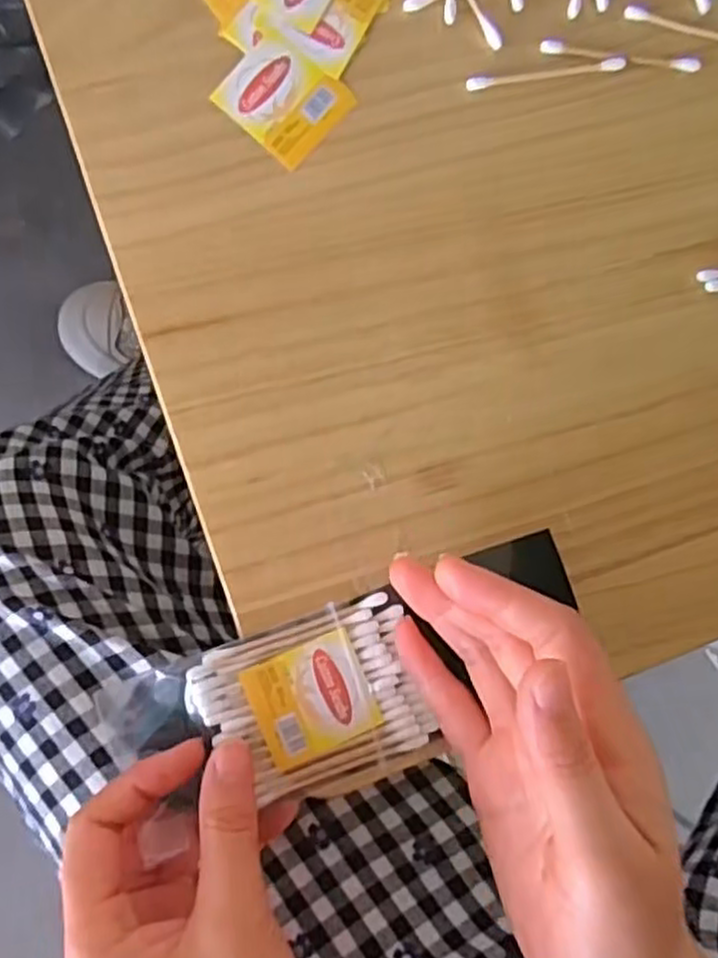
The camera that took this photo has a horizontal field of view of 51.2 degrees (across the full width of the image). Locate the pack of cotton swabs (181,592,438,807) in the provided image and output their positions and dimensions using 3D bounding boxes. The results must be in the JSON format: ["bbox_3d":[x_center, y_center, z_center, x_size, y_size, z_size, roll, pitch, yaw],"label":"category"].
[{"bbox_3d":[-0.016,0.085,0.279,0.078,0.010,0.066,-19,88,-8],"label":"pack of cotton swabs"}]

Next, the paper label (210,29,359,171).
[{"bbox_3d":[-0.029,-0.151,0.295,0.044,0.004,0.041,37,81,-4],"label":"paper label"}]

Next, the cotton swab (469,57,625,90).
[{"bbox_3d":[0.079,-0.170,0.313,0.071,0.004,0.005,-13,87,-8],"label":"cotton swab"}]

